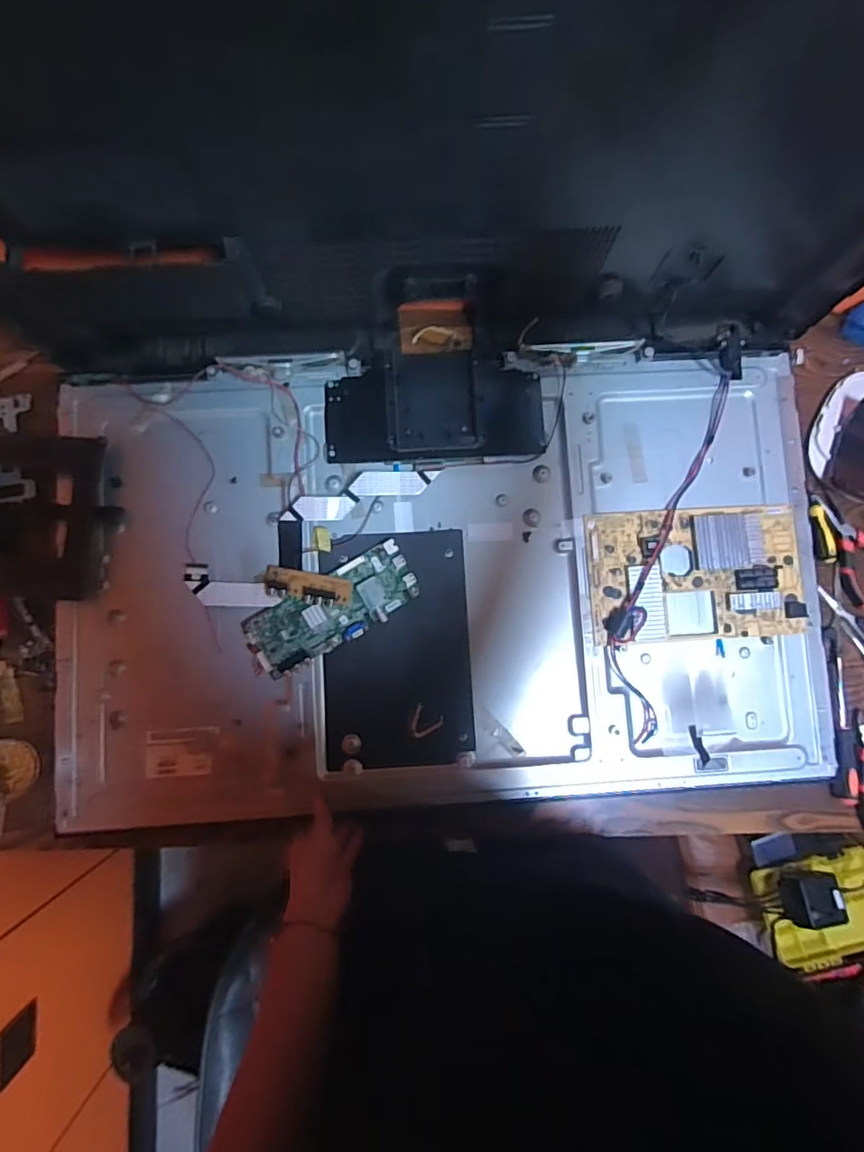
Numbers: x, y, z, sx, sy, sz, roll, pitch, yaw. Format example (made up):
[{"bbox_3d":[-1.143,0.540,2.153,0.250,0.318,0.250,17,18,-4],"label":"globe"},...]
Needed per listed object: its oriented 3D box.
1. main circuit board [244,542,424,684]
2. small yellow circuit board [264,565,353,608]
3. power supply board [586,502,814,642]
[{"bbox_3d":[-0.119,0.042,0.688,0.208,0.015,0.082,-29,86,-4],"label":"main circuit board"},{"bbox_3d":[-0.153,0.014,0.688,0.109,0.010,0.037,12,85,-1],"label":"small yellow circuit board"},{"bbox_3d":[0.334,-0.004,0.708,0.267,0.018,0.164,-3,85,-2],"label":"power supply board"}]

